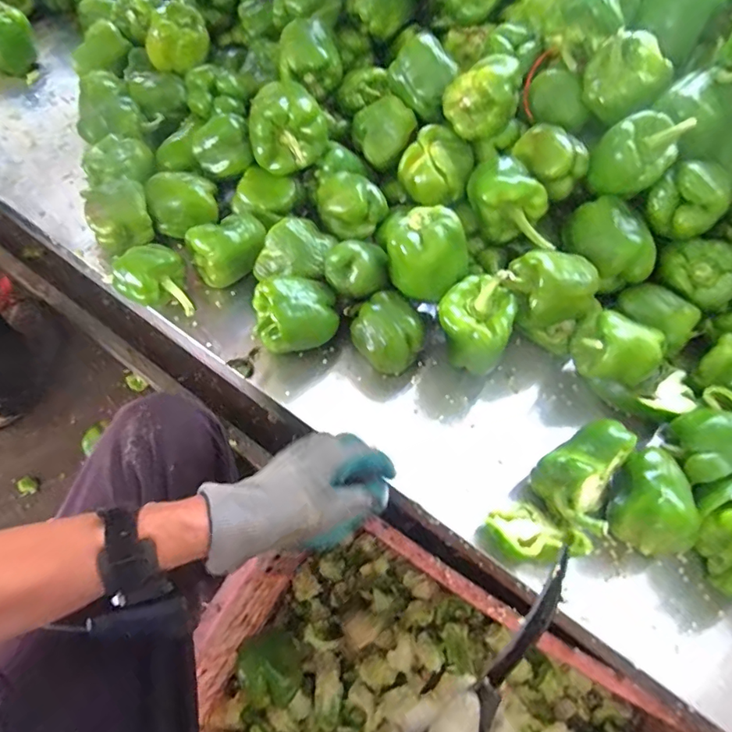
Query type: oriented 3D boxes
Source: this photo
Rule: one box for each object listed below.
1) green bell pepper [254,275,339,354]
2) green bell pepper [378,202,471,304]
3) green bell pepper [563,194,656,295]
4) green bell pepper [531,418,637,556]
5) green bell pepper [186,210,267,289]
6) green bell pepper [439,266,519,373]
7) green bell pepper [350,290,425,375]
[{"bbox_3d":[-0.073,-0.056,0.529,0.084,0.063,0.062,-13,61,-11],"label":"green bell pepper"},{"bbox_3d":[0.059,-0.115,0.516,0.089,0.063,0.073,13,60,4],"label":"green bell pepper"},{"bbox_3d":[0.253,-0.126,0.540,0.063,0.070,0.089,-18,62,-14],"label":"green bell pepper"},{"bbox_3d":[0.206,0.110,0.473,0.099,0.071,0.079,-32,66,-20],"label":"green bell pepper"},{"bbox_3d":[-0.156,-0.135,0.575,0.082,0.060,0.059,-37,68,-22],"label":"green bell pepper"},{"bbox_3d":[0.112,-0.053,0.507,0.074,0.109,0.070,2,60,-3],"label":"green bell pepper"},{"bbox_3d":[0.022,-0.035,0.547,0.061,0.056,0.068,-34,67,-21],"label":"green bell pepper"}]

